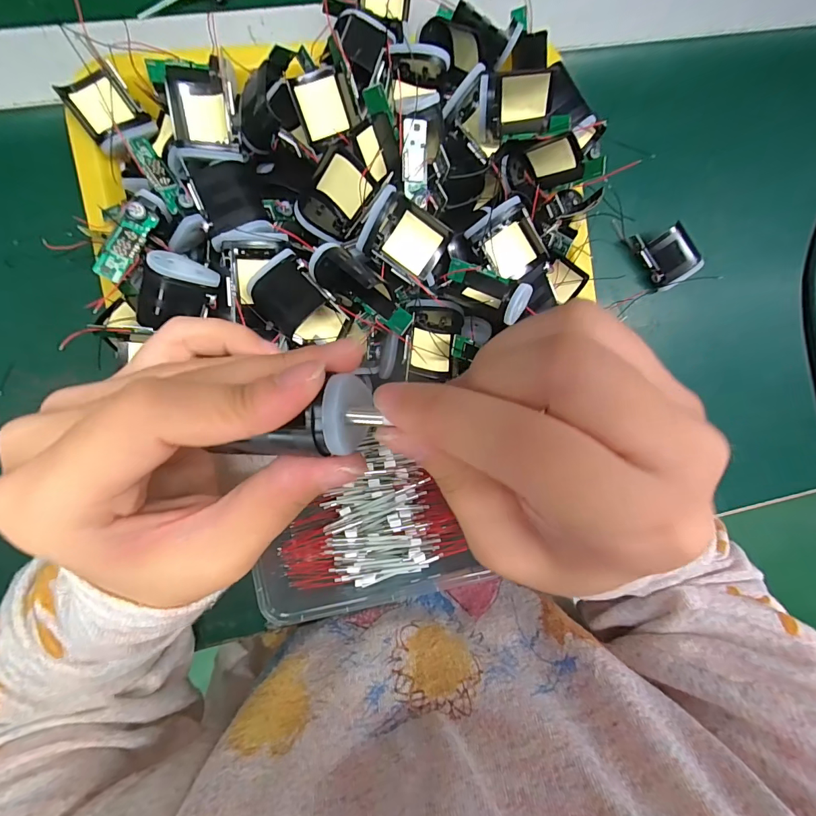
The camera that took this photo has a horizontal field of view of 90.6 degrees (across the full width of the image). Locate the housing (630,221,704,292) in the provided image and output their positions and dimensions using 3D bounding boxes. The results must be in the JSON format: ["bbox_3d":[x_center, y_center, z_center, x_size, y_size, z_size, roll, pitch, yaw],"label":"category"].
[{"bbox_3d":[0.209,-0.125,0.327,0.035,0.029,0.050,-33,97,-5],"label":"housing"}]

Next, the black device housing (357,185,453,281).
[{"bbox_3d":[-0.002,-0.093,0.222,0.041,0.022,0.036,32,102,-7],"label":"black device housing"}]

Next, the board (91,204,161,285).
[{"bbox_3d":[-0.150,-0.088,0.215,0.014,0.004,0.043,28,80,-37],"label":"board"}]

